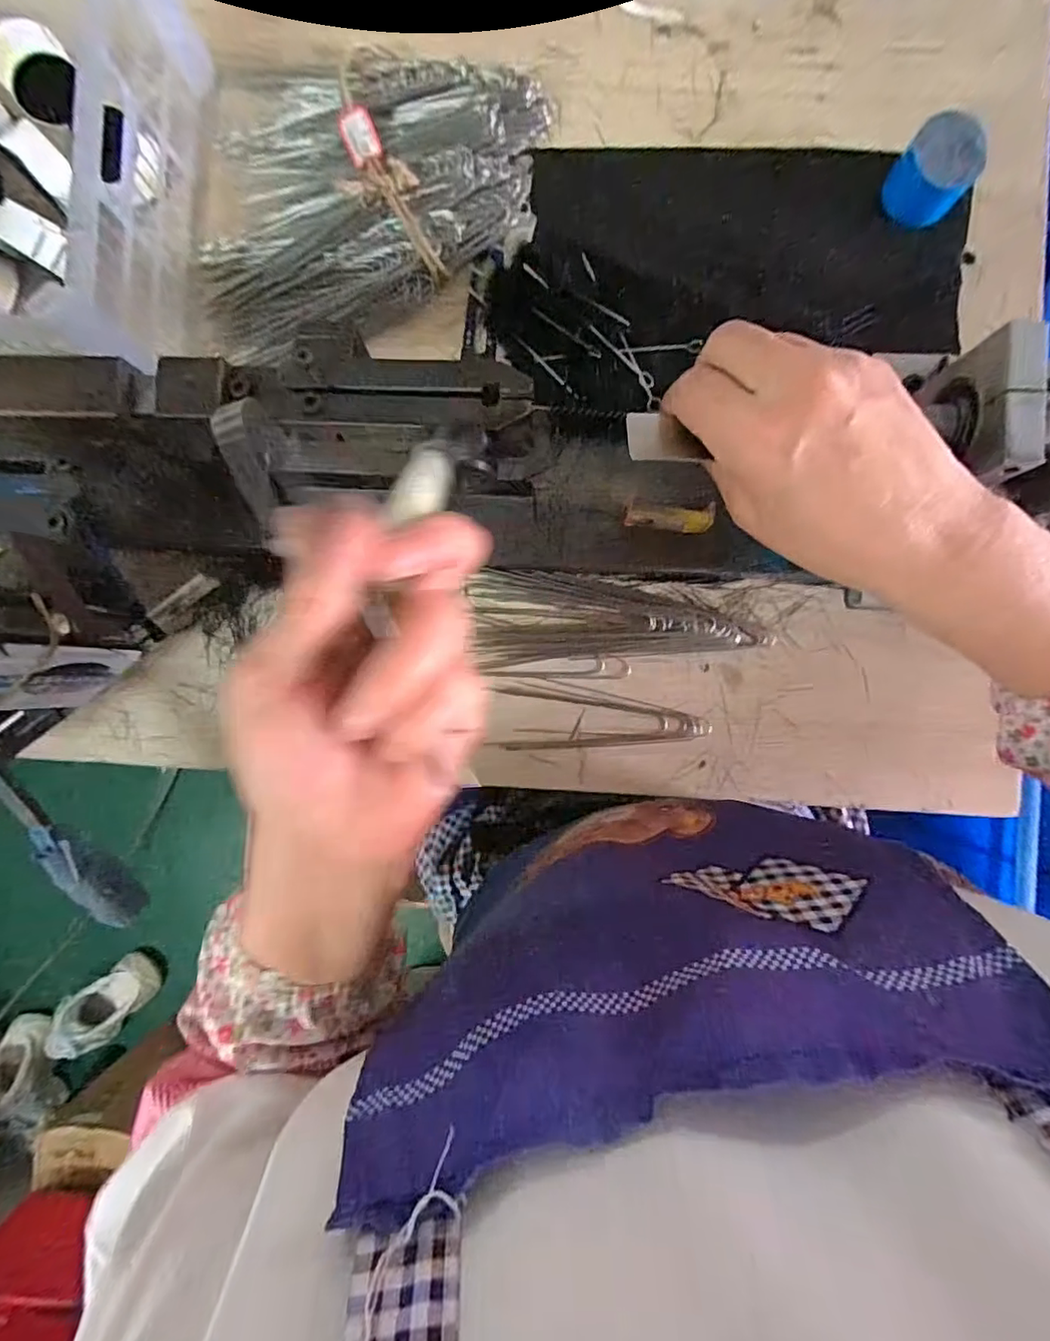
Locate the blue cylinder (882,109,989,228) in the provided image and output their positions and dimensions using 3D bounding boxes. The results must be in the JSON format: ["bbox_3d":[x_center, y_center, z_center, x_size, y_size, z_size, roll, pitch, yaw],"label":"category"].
[{"bbox_3d":[0.276,-0.334,0.385,0.051,0.044,0.046,36,91,3],"label":"blue cylinder"}]

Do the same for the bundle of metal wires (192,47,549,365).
[{"bbox_3d":[-0.116,-0.356,0.406,0.265,0.035,0.200,-19,88,2],"label":"bundle of metal wires"}]

